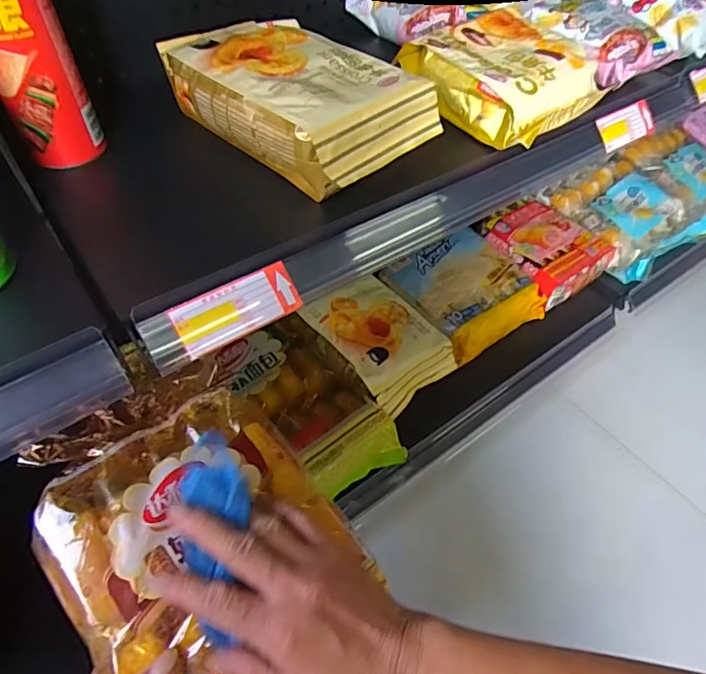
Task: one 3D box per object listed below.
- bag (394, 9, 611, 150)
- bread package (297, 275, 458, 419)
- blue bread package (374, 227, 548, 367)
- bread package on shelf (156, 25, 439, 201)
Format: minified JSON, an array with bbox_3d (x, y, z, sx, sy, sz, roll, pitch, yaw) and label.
[{"bbox_3d":[0.156,-0.275,0.525,0.141,0.063,0.183,-26,54,-22],"label":"bag"},{"bbox_3d":[0.031,-0.002,0.698,0.138,0.049,0.199,-33,57,-27],"label":"bread package"},{"bbox_3d":[0.168,-0.070,0.759,0.179,0.060,0.176,-25,54,-22],"label":"blue bread package"},{"bbox_3d":[-0.059,-0.233,0.482,0.142,0.062,0.261,-36,58,-28],"label":"bread package on shelf"}]

